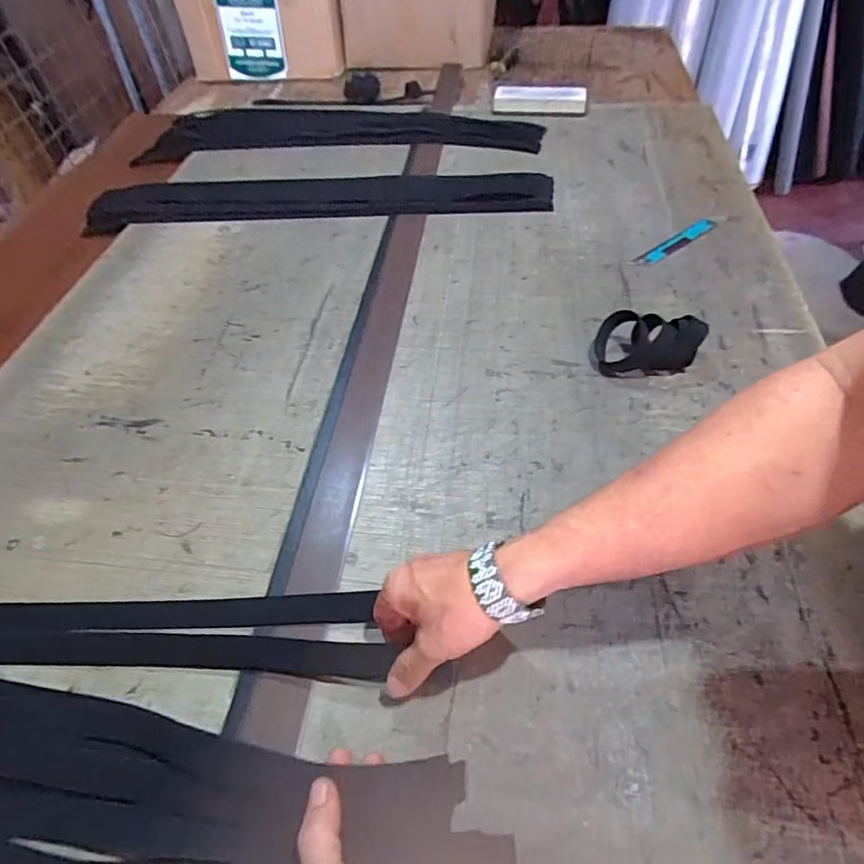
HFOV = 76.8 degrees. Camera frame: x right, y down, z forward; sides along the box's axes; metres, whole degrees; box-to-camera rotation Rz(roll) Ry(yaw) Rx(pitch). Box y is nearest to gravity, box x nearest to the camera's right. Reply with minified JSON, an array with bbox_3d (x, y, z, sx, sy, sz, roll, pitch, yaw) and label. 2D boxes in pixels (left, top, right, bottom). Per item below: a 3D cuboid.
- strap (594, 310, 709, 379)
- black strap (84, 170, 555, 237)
[{"bbox_3d":[0.247,-0.104,0.625,0.107,0.052,0.070,2,51,6],"label":"strap"},{"bbox_3d":[-0.191,-0.399,0.916,0.768,0.019,0.130,-1,51,3],"label":"black strap"}]

